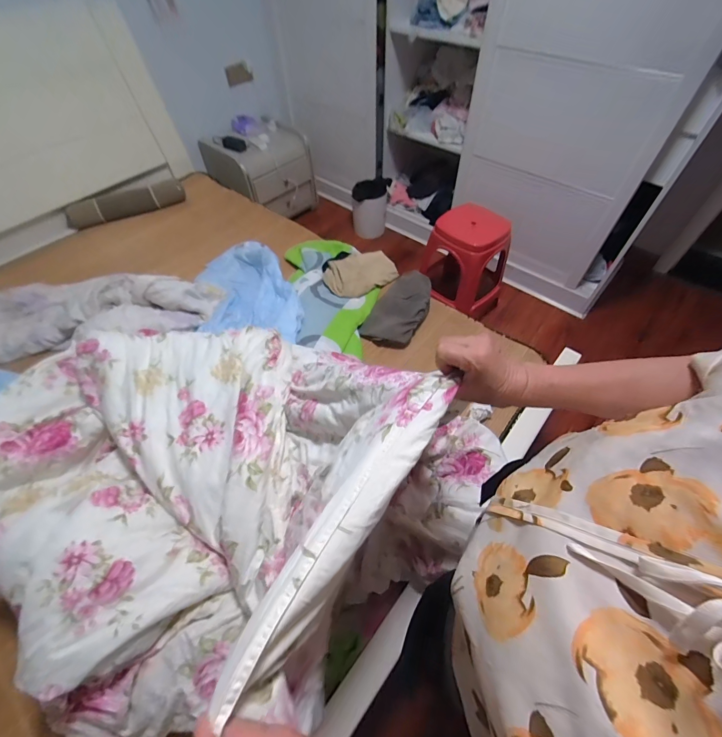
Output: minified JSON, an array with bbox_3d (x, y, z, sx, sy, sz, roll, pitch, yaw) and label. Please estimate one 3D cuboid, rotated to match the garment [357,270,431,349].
[{"bbox_3d":[0.134,-0.213,1.186,0.175,0.046,0.321,21,57,16],"label":"garment"}]

